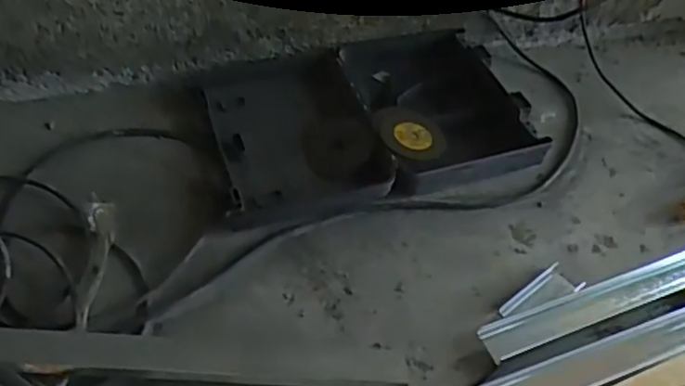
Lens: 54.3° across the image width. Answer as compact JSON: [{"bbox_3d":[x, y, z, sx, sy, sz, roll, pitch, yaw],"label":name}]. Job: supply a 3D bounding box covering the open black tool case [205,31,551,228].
[{"bbox_3d":[0.037,-0.124,1.066,0.468,0.080,0.318,-12,51,-13],"label":"open black tool case"}]

